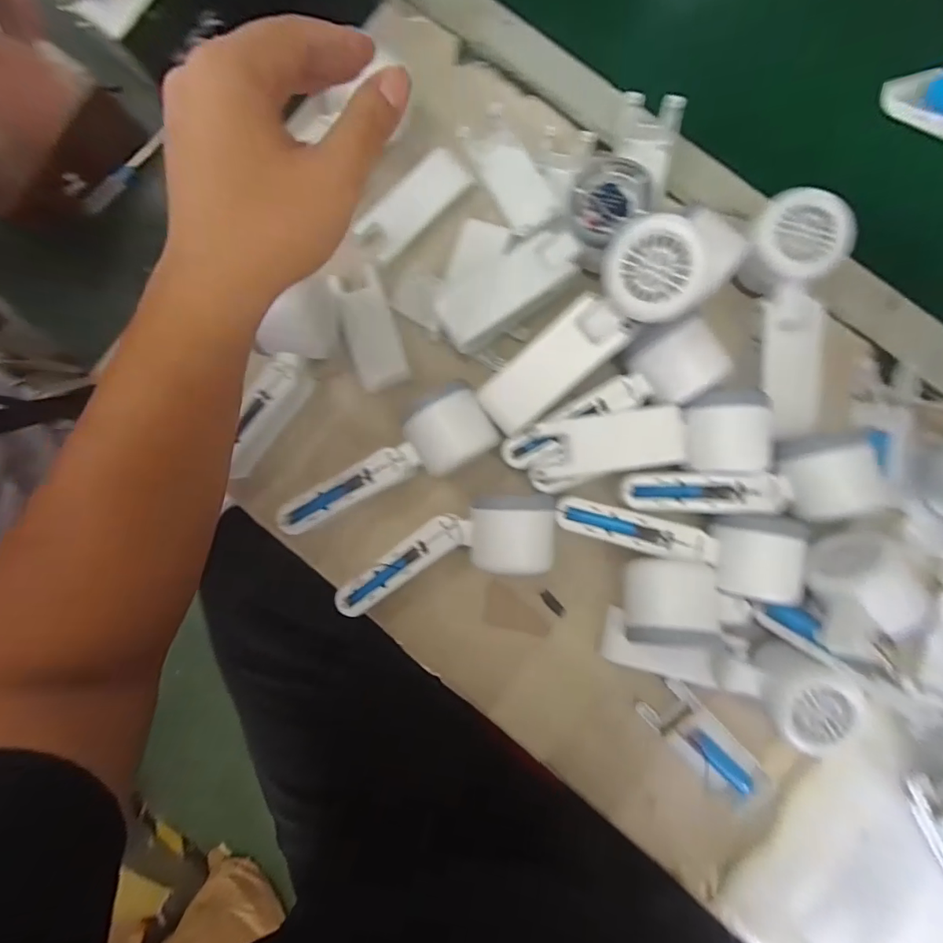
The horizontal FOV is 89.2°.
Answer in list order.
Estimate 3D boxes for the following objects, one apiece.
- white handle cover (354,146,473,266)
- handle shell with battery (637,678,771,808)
[{"bbox_3d":[-0.045,-0.211,0.377,0.095,0.010,0.038,-45,86,1],"label":"white handle cover"},{"bbox_3d":[0.171,0.200,0.348,0.038,0.015,0.104,-43,86,1],"label":"handle shell with battery"}]

